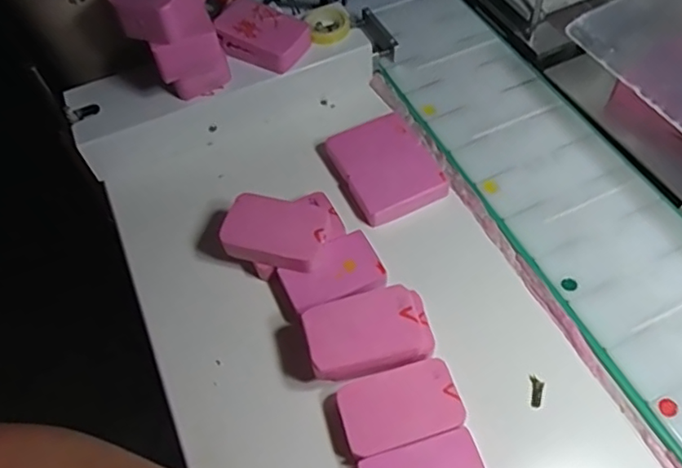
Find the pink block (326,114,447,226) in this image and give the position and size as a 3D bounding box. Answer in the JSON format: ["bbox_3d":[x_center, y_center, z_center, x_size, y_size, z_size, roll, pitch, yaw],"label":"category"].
[{"bbox_3d":[0.034,-0.056,0.453,0.067,0.015,0.089,-24,58,-10],"label":"pink block"}]

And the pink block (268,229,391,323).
[{"bbox_3d":[-0.008,0.032,0.402,0.074,0.024,0.044,-26,58,-12],"label":"pink block"}]

